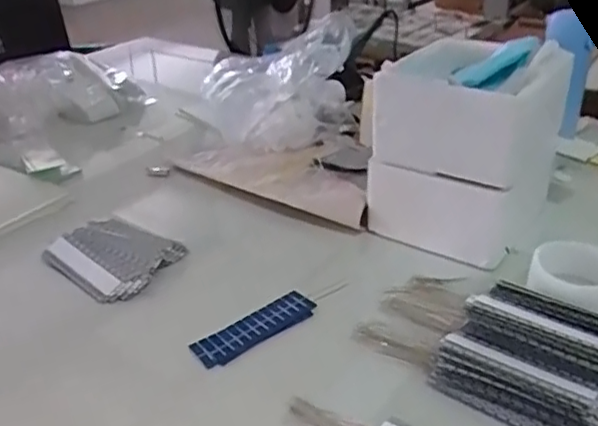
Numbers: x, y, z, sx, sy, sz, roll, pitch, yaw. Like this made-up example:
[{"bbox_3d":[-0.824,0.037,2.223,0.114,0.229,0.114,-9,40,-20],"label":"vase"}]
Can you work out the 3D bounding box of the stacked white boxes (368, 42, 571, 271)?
[{"bbox_3d":[0.205,-0.086,0.777,0.179,0.208,0.188,18,35,31],"label":"stacked white boxes"}]

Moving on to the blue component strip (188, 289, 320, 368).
[{"bbox_3d":[-0.042,0.115,0.628,0.133,0.010,0.038,-25,37,-34],"label":"blue component strip"}]

